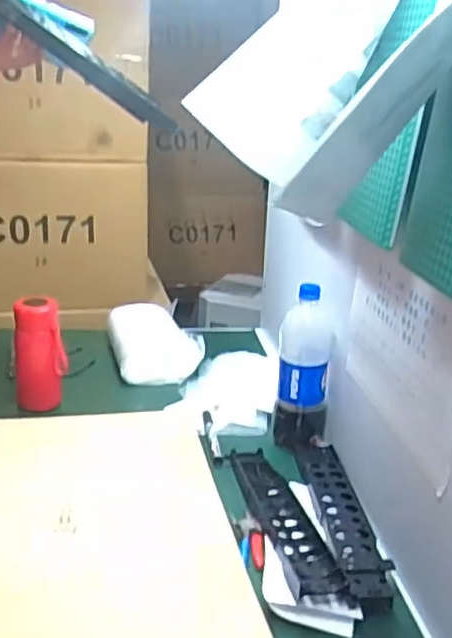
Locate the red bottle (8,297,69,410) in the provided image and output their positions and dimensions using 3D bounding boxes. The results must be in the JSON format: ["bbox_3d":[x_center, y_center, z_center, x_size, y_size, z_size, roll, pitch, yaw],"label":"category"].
[{"bbox_3d":[-0.301,0.057,1.047,0.067,0.170,0.062,21,27,38],"label":"red bottle"}]

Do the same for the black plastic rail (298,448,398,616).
[{"bbox_3d":[0.148,0.243,0.837,0.059,0.023,0.318,2,21,-5],"label":"black plastic rail"}]

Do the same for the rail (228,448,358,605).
[{"bbox_3d":[0.068,0.241,0.819,0.061,0.033,0.304,-1,22,-14],"label":"rail"}]

